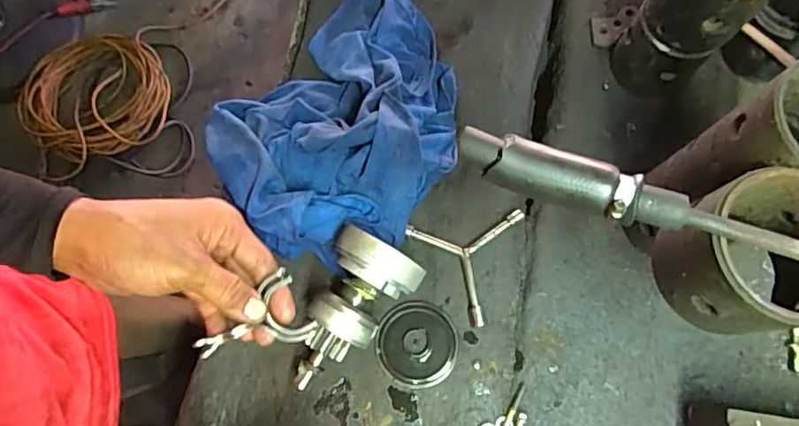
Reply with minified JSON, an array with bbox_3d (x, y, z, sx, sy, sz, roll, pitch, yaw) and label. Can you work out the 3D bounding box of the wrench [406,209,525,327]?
[{"bbox_3d":[0.069,0.055,0.523,0.110,0.014,0.103,-7,74,0],"label":"wrench"}]

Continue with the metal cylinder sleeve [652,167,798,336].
[{"bbox_3d":[0.214,0.024,0.330,0.089,0.077,0.085,0,73,-1],"label":"metal cylinder sleeve"}]

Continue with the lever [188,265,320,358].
[{"bbox_3d":[-0.100,0.085,0.390,0.084,0.024,0.047,-38,77,-8],"label":"lever"}]

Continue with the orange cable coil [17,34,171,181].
[{"bbox_3d":[-0.784,-0.293,1.421,0.359,0.055,0.354,0,73,-1],"label":"orange cable coil"}]

